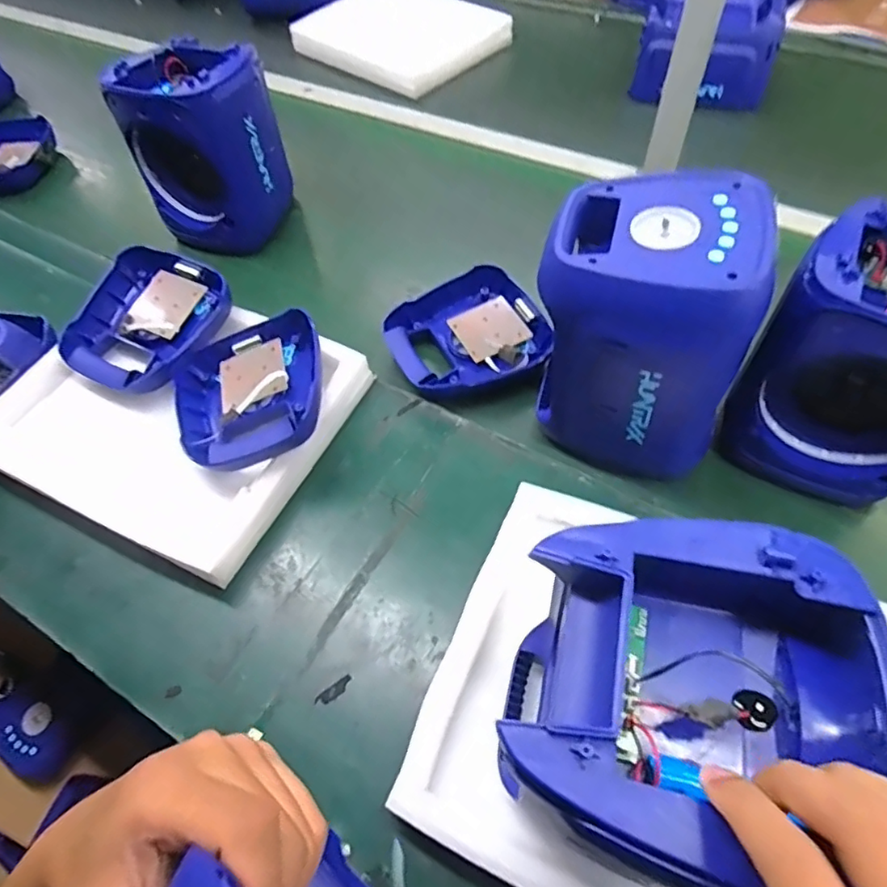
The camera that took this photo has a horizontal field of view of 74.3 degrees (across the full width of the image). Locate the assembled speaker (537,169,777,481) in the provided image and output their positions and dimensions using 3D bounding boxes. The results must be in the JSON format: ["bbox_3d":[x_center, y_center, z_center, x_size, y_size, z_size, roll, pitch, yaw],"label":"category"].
[{"bbox_3d":[0.174,-0.098,0.545,0.161,0.238,0.148,9,53,9],"label":"assembled speaker"}]

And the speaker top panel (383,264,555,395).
[{"bbox_3d":[0.031,-0.129,0.696,0.185,0.031,0.162,-21,57,-11],"label":"speaker top panel"}]

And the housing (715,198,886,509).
[{"bbox_3d":[0.382,-0.073,0.538,0.162,0.215,0.140,26,57,20],"label":"housing"}]

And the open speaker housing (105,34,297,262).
[{"bbox_3d":[-0.319,-0.400,0.800,0.190,0.228,0.140,-18,54,-12],"label":"open speaker housing"}]

